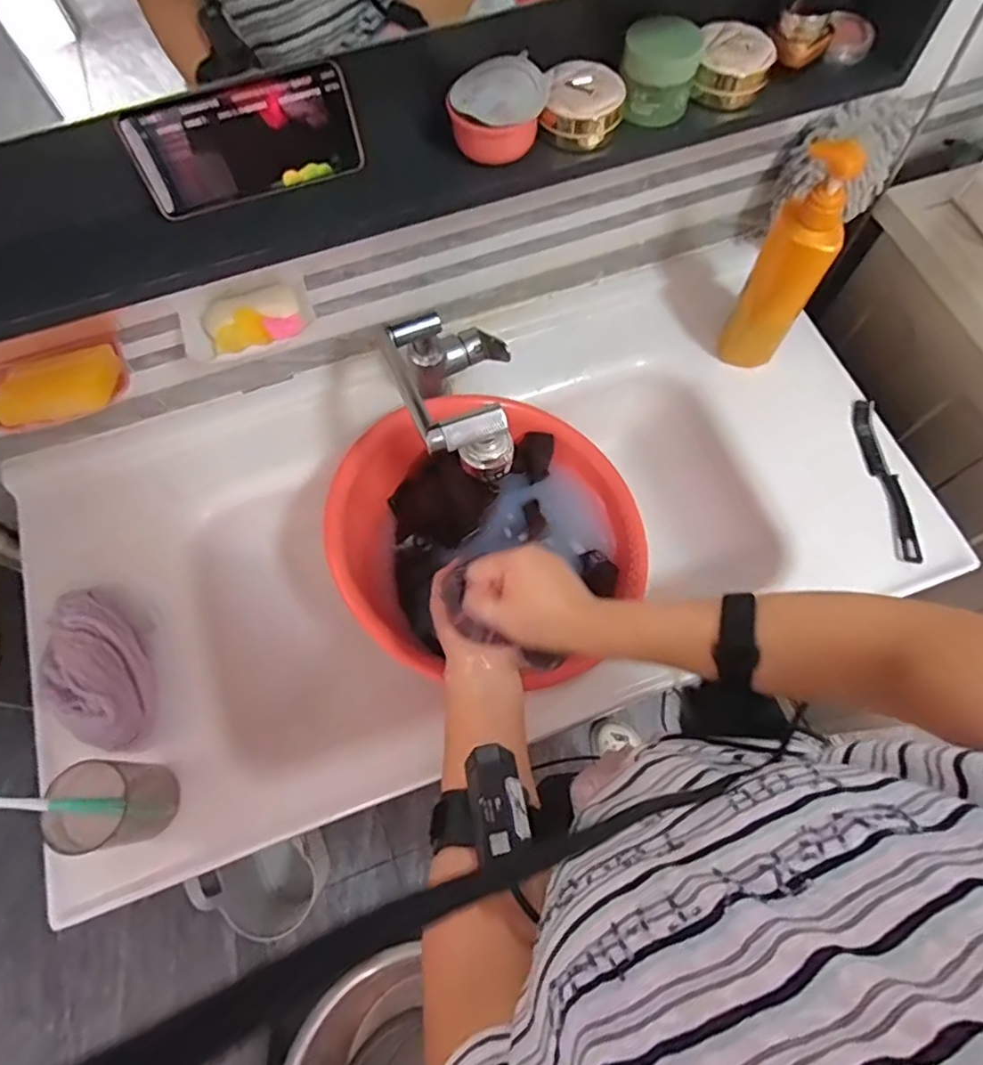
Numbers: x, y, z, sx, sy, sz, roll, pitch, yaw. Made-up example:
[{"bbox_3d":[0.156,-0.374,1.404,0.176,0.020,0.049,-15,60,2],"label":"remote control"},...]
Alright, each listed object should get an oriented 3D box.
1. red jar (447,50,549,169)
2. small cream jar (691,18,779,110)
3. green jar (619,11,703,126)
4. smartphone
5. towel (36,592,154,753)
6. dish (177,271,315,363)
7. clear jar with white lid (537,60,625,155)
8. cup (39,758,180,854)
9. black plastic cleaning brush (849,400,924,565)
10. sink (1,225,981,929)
[{"bbox_3d":[0.005,-0.346,0.494,0.076,0.049,0.067,2,68,2],"label":"red jar"},{"bbox_3d":[0.211,-0.406,0.523,0.063,0.038,0.054,11,69,6],"label":"small cream jar"},{"bbox_3d":[0.141,-0.388,0.502,0.060,0.059,0.054,15,69,7],"label":"green jar"},{"bbox_3d":[-0.188,-0.302,0.467,0.167,0.079,0.010,-20,59,-6],"label":"smartphone"},{"bbox_3d":[-0.414,0.136,0.621,0.084,0.053,0.182,-31,71,-11],"label":"towel"},{"bbox_3d":[-0.247,-0.217,0.606,0.128,0.025,0.076,-20,69,-7],"label":"dish"},{"bbox_3d":[0.078,-0.361,0.514,0.064,0.043,0.062,0,68,1],"label":"clear jar with white lid"},{"bbox_3d":[-0.362,0.254,0.566,0.082,0.101,0.072,-3,68,0],"label":"cup"},{"bbox_3d":[0.465,-0.063,0.710,0.029,0.008,0.210,-10,67,14],"label":"black plastic cleaning brush"},{"bbox_3d":[-0.023,-0.003,0.758,1.004,0.165,0.509,-19,69,-6],"label":"sink"}]

